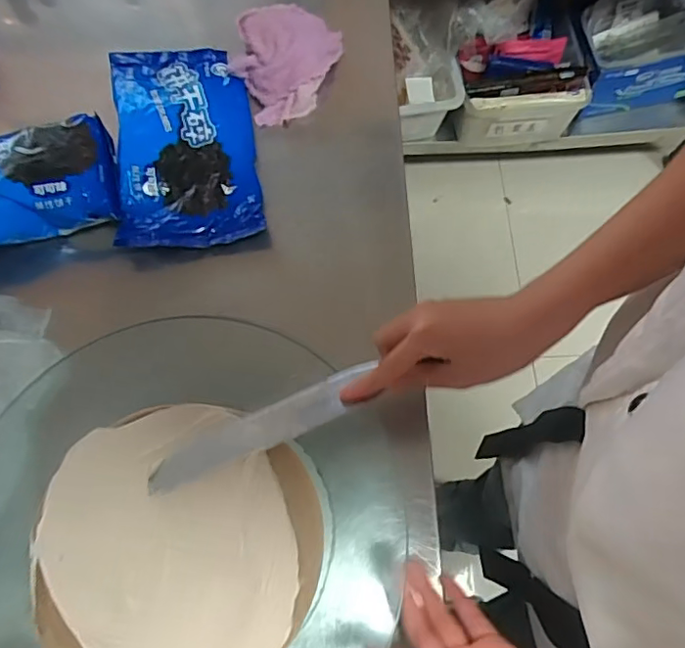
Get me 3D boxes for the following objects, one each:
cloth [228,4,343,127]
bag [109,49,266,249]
[{"bbox_3d":[-0.070,-0.302,0.632,0.111,0.047,0.152,22,71,9],"label":"cloth"},{"bbox_3d":[-0.170,-0.202,0.602,0.140,0.032,0.262,-10,69,-3],"label":"bag"}]

